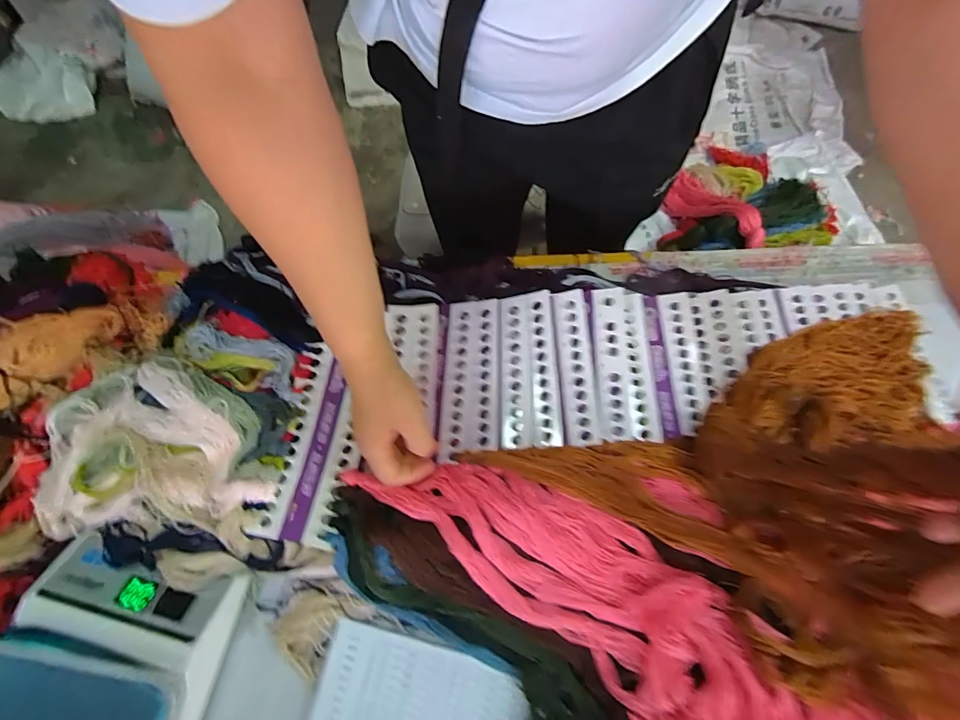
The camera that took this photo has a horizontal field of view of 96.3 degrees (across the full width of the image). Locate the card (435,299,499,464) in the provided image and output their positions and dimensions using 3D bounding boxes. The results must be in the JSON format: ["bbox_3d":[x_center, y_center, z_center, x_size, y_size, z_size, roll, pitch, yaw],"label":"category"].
[{"bbox_3d":[-0.011,0.019,0.451,0.061,0.006,0.168,0,75,8],"label":"card"}]

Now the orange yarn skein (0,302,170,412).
[{"bbox_3d":[-0.488,-0.002,0.474,0.087,0.046,0.251,34,49,9],"label":"orange yarn skein"}]

